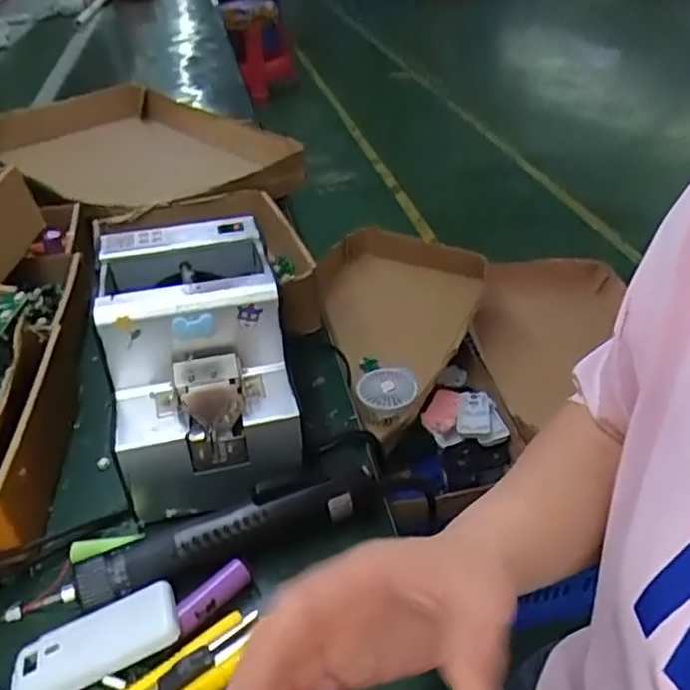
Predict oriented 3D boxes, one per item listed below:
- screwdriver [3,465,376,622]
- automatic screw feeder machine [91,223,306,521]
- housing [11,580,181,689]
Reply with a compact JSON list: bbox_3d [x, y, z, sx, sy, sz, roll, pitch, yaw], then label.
[{"bbox_3d":[-0.088,0.121,0.426,0.229,0.029,0.032,-16,37,-18],"label":"screwdriver"},{"bbox_3d":[-0.108,0.012,0.498,0.123,0.147,0.171,-9,36,-8],"label":"automatic screw feeder machine"},{"bbox_3d":[-0.142,0.171,0.378,0.092,0.012,0.044,-19,38,-21],"label":"housing"}]

